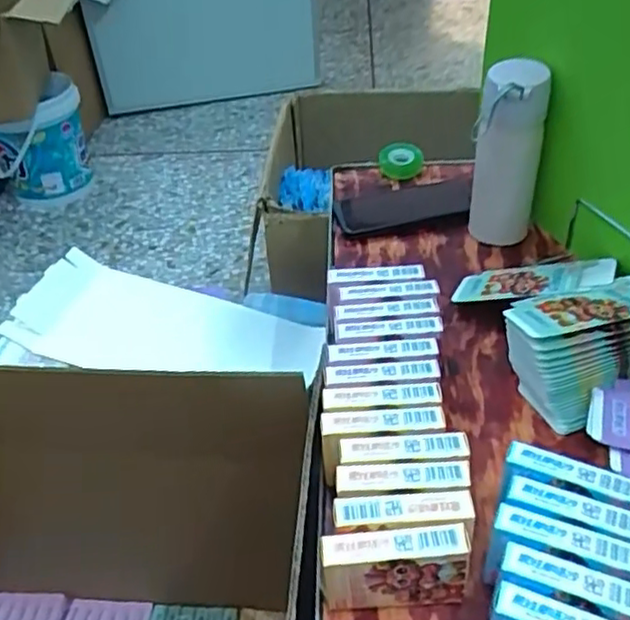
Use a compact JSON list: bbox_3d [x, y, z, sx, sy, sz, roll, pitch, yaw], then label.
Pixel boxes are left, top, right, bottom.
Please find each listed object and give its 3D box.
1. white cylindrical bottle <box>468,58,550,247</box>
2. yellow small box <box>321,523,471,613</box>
[{"bbox_3d":[0.205,-0.164,0.713,0.064,0.195,0.064,-2,40,2],"label":"white cylindrical bottle"},{"bbox_3d":[0.053,0.173,0.441,0.092,0.070,0.023,-4,40,0],"label":"yellow small box"}]

